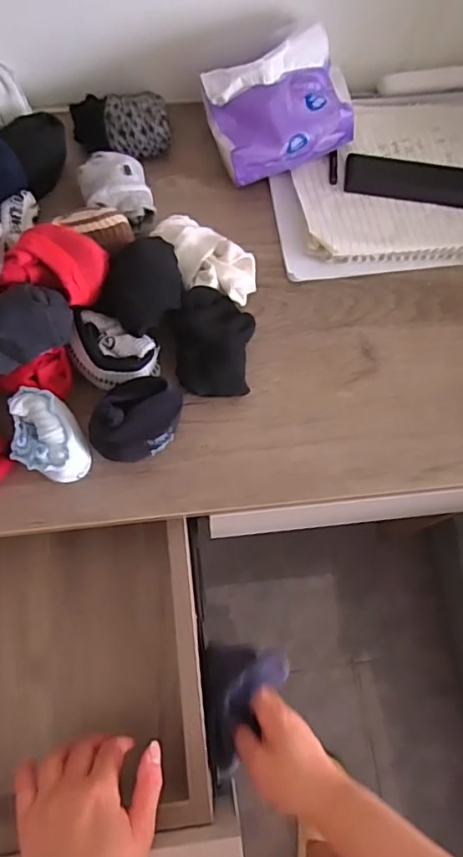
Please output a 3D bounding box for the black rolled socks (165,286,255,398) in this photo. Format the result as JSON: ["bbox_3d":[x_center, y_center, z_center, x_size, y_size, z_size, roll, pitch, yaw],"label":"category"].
[{"bbox_3d":[-0.016,-0.071,0.472,0.073,0.051,0.089,-10,72,-5],"label":"black rolled socks"}]

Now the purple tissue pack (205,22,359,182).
[{"bbox_3d":[0.044,-0.303,0.528,0.135,0.095,0.098,-16,73,-7],"label":"purple tissue pack"}]

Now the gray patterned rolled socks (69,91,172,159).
[{"bbox_3d":[-0.109,-0.293,0.545,0.097,0.050,0.064,3,71,-1],"label":"gray patterned rolled socks"}]

